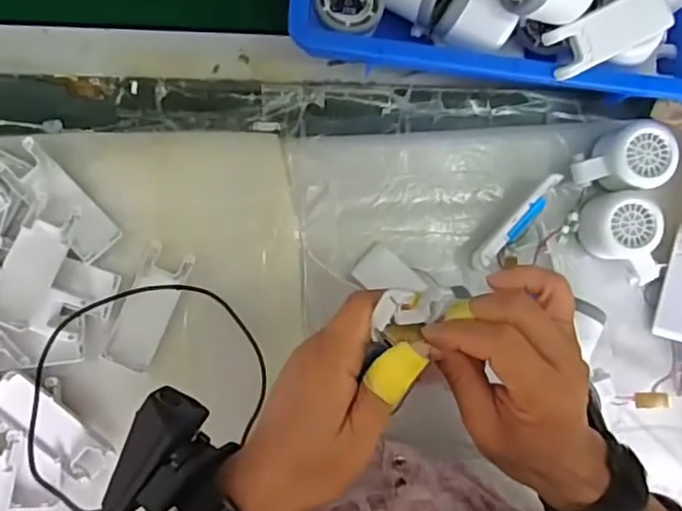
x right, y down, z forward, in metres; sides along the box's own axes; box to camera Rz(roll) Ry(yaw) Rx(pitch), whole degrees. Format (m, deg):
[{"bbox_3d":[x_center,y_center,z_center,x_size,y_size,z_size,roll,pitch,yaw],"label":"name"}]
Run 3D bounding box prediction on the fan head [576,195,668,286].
[{"bbox_3d":[0.248,-0.014,0.544,0.059,0.045,0.082,-13,91,-7],"label":"fan head"}]

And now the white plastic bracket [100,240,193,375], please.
[{"bbox_3d":[-0.158,0.043,0.513,0.037,0.014,0.101,24,86,-7],"label":"white plastic bracket"}]

